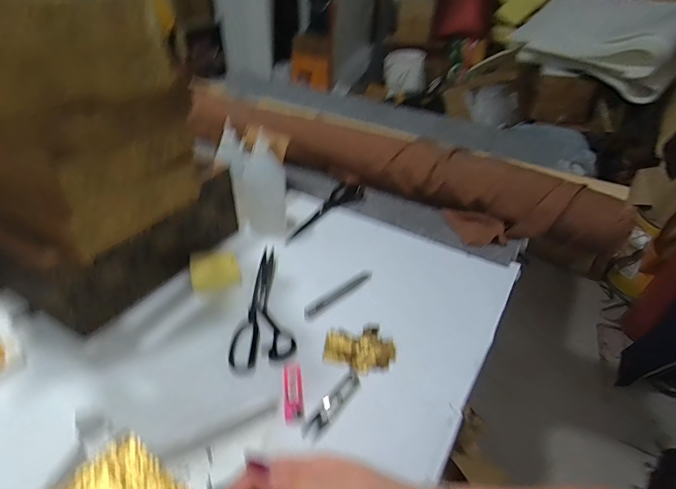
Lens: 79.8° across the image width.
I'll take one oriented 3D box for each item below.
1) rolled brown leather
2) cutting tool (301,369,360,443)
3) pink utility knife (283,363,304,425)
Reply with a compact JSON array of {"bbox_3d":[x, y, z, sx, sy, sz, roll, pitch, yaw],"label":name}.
[{"bbox_3d":[0.057,-0.220,0.965,1.128,0.126,0.194,23,41,25],"label":"rolled brown leather"},{"bbox_3d":[-0.007,0.202,0.514,0.023,0.009,0.105,25,42,27],"label":"cutting tool"},{"bbox_3d":[-0.057,0.188,0.521,0.024,0.005,0.084,-2,37,-7],"label":"pink utility knife"}]

